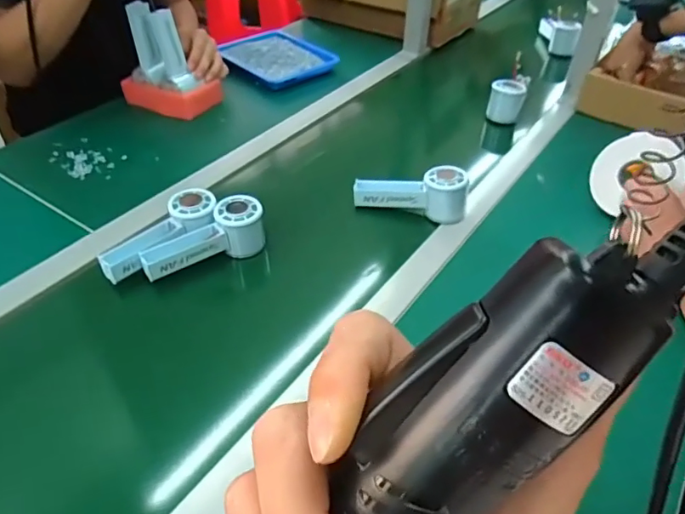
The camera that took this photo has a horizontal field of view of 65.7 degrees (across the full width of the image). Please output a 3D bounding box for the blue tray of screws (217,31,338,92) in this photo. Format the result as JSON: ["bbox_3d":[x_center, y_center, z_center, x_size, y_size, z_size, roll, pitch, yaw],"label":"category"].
[{"bbox_3d":[-0.143,-0.403,1.075,0.178,0.023,0.222,-31,52,-31],"label":"blue tray of screws"}]

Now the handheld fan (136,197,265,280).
[{"bbox_3d":[-0.168,-0.021,0.639,0.149,0.060,0.046,-22,48,-24],"label":"handheld fan"}]

